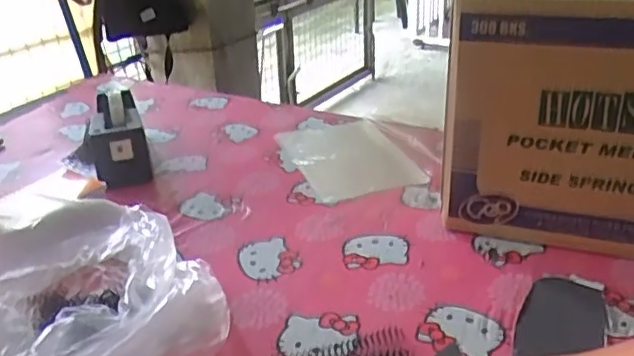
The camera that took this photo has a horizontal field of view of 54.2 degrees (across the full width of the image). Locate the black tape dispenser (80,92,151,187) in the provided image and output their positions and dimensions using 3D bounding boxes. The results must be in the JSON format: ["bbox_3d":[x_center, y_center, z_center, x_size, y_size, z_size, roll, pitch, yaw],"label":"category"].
[{"bbox_3d":[-0.311,-0.066,0.973,0.084,0.115,0.159,-9,28,-12],"label":"black tape dispenser"}]

